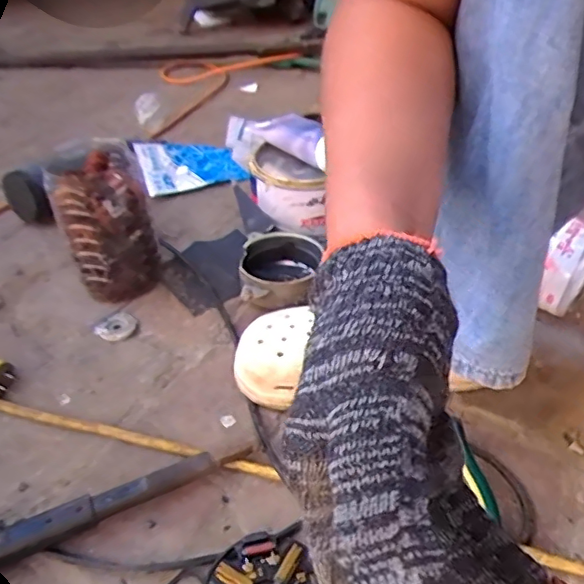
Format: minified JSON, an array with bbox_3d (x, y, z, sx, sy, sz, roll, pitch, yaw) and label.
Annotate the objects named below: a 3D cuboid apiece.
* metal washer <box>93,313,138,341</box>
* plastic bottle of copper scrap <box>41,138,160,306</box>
[{"bbox_3d":[-0.191,0.038,0.616,0.036,0.006,0.042,30,50,28],"label":"metal washer"},{"bbox_3d":[-0.214,-0.082,0.652,0.096,0.159,0.122,-15,40,-13],"label":"plastic bottle of copper scrap"}]

